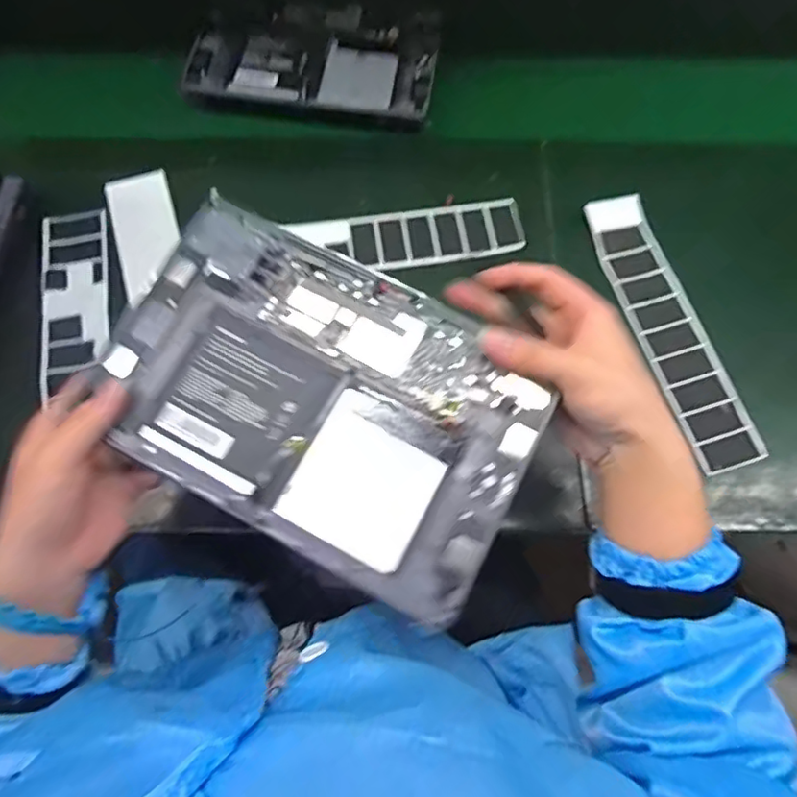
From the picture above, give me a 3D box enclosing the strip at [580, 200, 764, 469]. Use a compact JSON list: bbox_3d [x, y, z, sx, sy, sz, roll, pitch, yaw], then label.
[{"bbox_3d":[0.245,-0.067,0.543,0.059,0.010,0.270,-16,72,-7],"label":"strip"}]

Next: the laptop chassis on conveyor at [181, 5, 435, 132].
[{"bbox_3d":[-0.087,-0.364,0.642,0.250,0.029,0.153,6,69,4],"label":"laptop chassis on conveyor"}]

